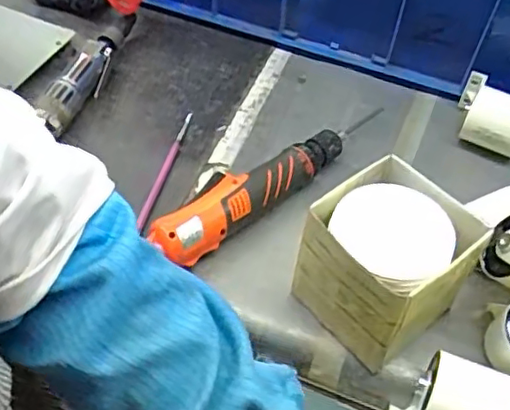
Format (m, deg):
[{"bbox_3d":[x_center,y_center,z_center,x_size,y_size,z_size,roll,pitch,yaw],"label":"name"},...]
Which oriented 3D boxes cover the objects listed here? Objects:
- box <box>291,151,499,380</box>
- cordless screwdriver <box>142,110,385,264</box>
[{"bbox_3d":[0.104,0.050,0.504,0.109,0.121,0.108,-33,62,-24],"label":"box"},{"bbox_3d":[0.025,-0.030,0.600,0.277,0.056,0.048,-35,63,-25],"label":"cordless screwdriver"}]

